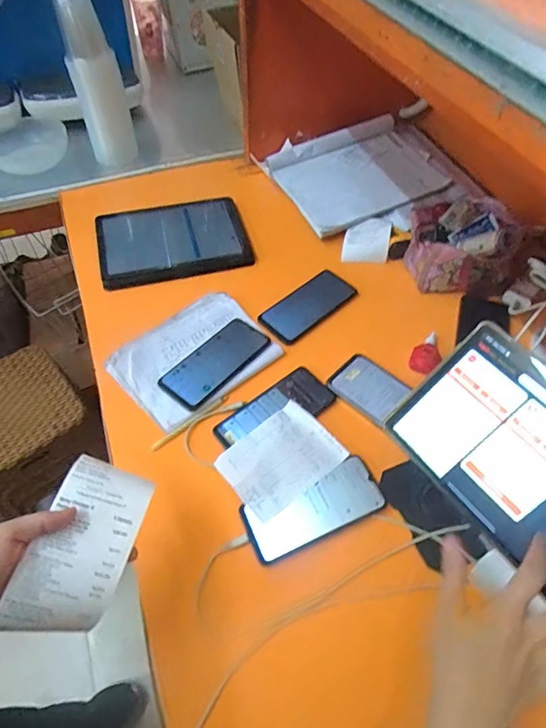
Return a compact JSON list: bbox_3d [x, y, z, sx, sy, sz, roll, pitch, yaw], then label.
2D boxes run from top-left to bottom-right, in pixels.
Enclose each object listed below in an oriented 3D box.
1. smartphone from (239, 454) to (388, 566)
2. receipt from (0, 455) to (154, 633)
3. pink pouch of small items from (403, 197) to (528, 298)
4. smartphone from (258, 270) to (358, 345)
[{"bbox_3d":[0.049,0.173,0.534,0.163,0.010,0.069,-21,57,-15],"label":"smartphone"},{"bbox_3d":[-0.165,0.160,0.396,0.079,0.041,0.145,20,50,-9],"label":"receipt"},{"bbox_3d":[0.312,-0.203,0.744,0.155,0.082,0.175,3,54,1],"label":"pink pouch of small items"},{"bbox_3d":[0.060,-0.096,0.743,0.169,0.006,0.072,-37,71,-23],"label":"smartphone"}]

